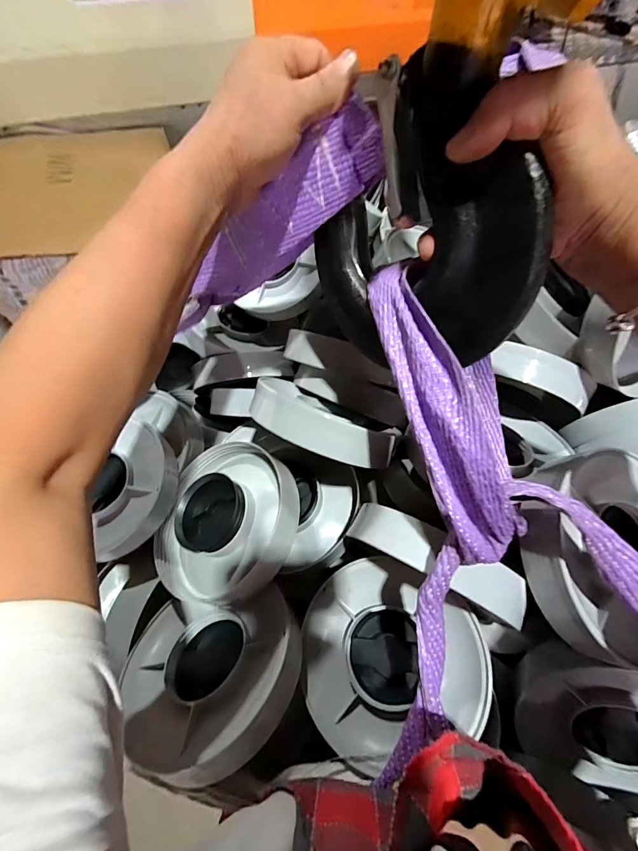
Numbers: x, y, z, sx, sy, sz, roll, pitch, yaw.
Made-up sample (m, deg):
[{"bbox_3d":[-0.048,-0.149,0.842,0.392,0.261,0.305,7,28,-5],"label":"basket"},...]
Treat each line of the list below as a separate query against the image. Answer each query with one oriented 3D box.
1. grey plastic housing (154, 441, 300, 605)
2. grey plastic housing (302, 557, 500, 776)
[{"bbox_3d":[-0.095,0.090,0.370,0.156,0.046,0.156,-12,64,25],"label":"grey plastic housing"},{"bbox_3d":[0.056,0.187,0.314,0.139,0.051,0.140,1,60,-1],"label":"grey plastic housing"}]

